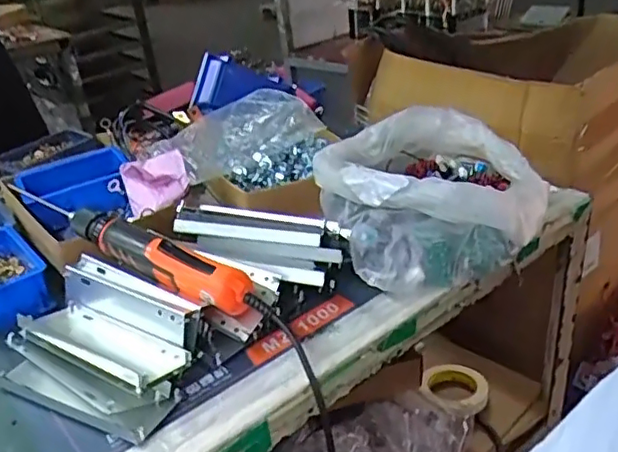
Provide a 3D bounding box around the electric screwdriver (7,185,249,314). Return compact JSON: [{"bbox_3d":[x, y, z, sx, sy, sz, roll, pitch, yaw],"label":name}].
[{"bbox_3d":[-0.192,0.026,0.632,0.318,0.057,0.040,14,35,31],"label":"electric screwdriver"}]

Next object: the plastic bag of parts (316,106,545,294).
[{"bbox_3d":[0.142,-0.051,0.752,0.259,0.120,0.300,-12,30,-11],"label":"plastic bag of parts"}]

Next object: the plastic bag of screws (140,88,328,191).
[{"bbox_3d":[-0.089,-0.115,0.837,0.230,0.070,0.183,-28,36,-33],"label":"plastic bag of screws"}]

